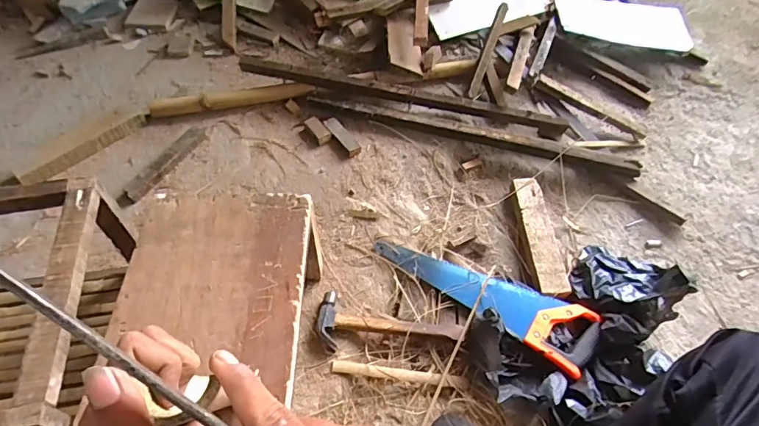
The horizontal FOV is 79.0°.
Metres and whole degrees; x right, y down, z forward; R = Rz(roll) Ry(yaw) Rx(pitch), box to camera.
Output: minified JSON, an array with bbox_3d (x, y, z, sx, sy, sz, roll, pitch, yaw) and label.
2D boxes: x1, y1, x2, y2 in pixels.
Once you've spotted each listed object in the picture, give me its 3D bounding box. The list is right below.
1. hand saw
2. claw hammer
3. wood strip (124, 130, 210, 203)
[{"bbox_3d":[0.188,0.135,0.829,0.397,0.030,0.116,29,58,17],"label":"hand saw"},{"bbox_3d":[0.017,0.194,0.766,0.236,0.028,0.085,9,54,3],"label":"claw hammer"},{"bbox_3d":[-0.443,-0.109,0.961,0.043,0.020,0.211,23,56,14],"label":"wood strip"}]

